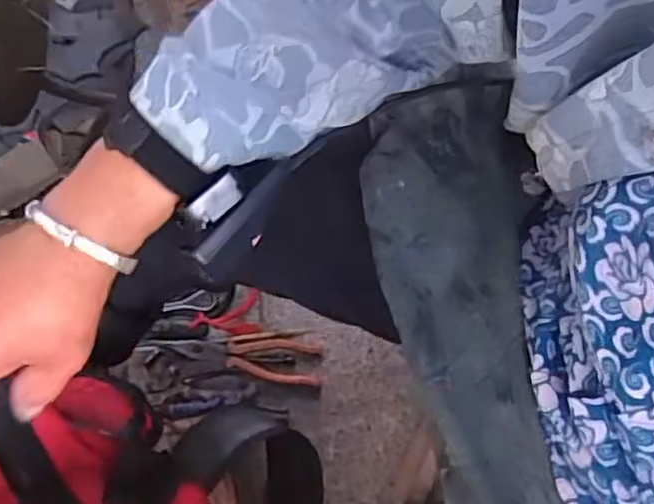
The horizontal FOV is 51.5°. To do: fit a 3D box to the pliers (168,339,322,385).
[{"bbox_3d":[-0.090,0.119,0.756,0.163,0.023,0.049,2,66,-2],"label":"pliers"}]

